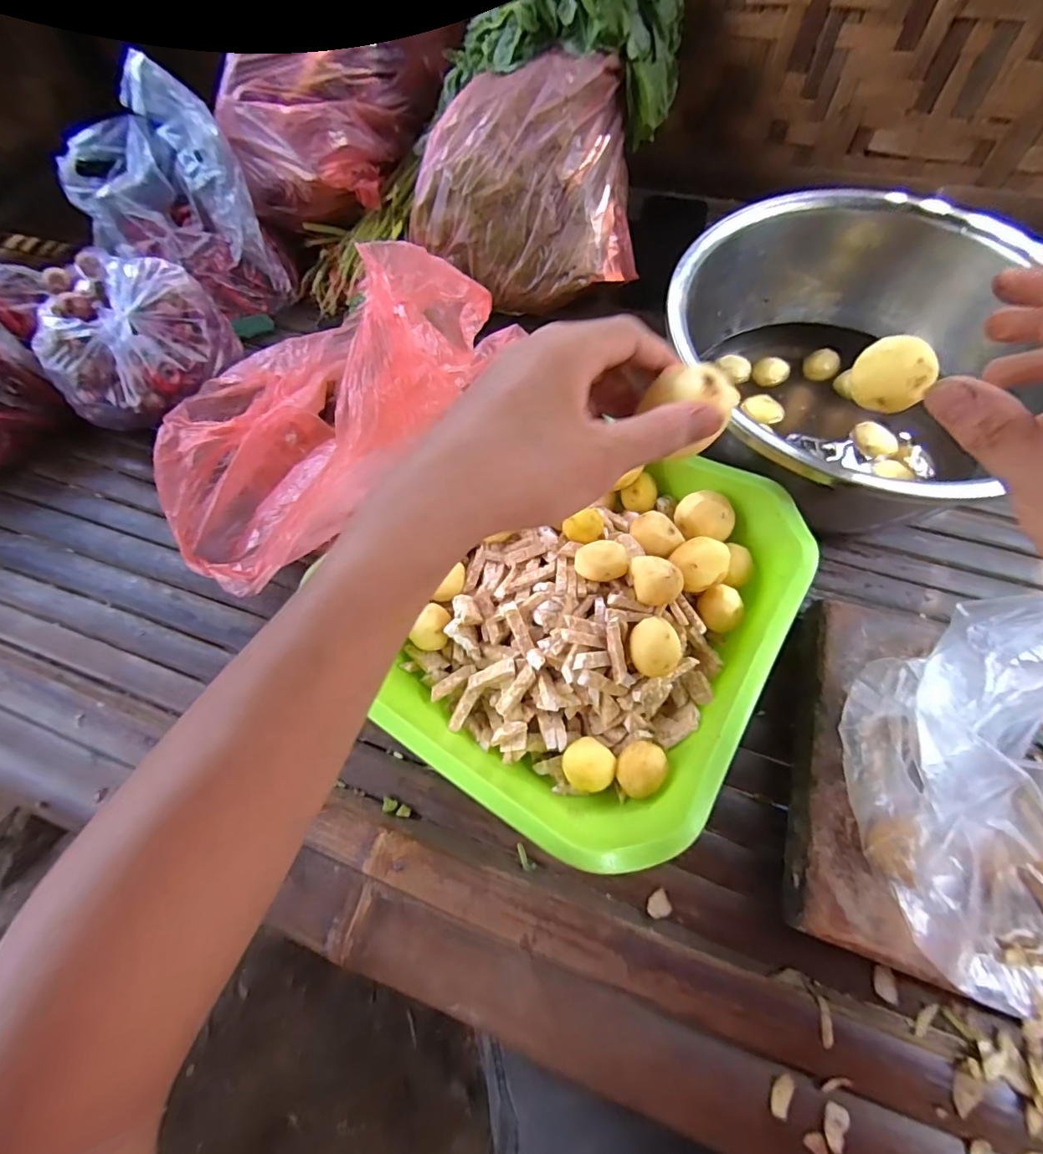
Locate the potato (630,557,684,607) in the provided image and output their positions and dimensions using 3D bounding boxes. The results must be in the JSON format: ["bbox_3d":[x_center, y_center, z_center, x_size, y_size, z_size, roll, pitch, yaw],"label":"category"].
[{"bbox_3d":[0.086,0.003,0.322,0.033,0.021,0.024,10,63,9],"label":"potato"}]

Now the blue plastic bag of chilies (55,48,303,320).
[{"bbox_3d":[-0.369,-0.390,0.536,0.160,0.175,0.153,-35,65,-14],"label":"blue plastic bag of chilies"}]

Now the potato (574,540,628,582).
[{"bbox_3d":[0.054,-0.010,0.333,0.033,0.018,0.023,-14,62,-4],"label":"potato"}]

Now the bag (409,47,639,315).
[{"bbox_3d":[0.019,-0.387,0.502,0.201,0.140,0.191,25,66,16],"label":"bag"}]

